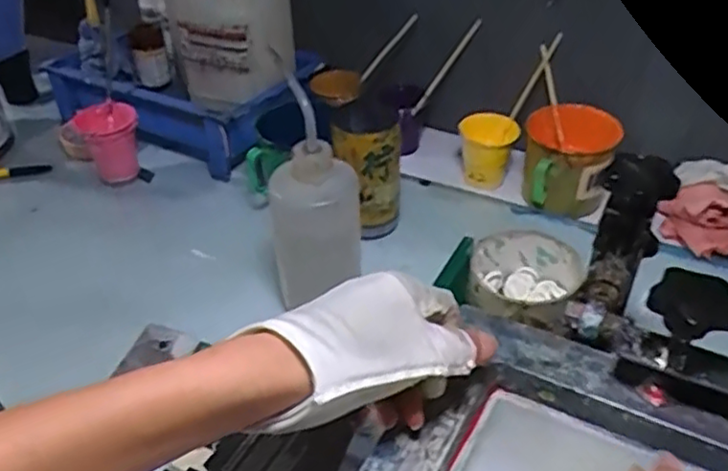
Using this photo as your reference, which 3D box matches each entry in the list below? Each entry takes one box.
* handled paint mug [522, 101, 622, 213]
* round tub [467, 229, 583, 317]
[{"bbox_3d":[0.221,-0.085,0.724,0.096,0.080,0.104,8,41,12],"label":"handled paint mug"},{"bbox_3d":[0.118,0.035,0.508,0.074,0.043,0.088,23,45,26],"label":"round tub"}]

